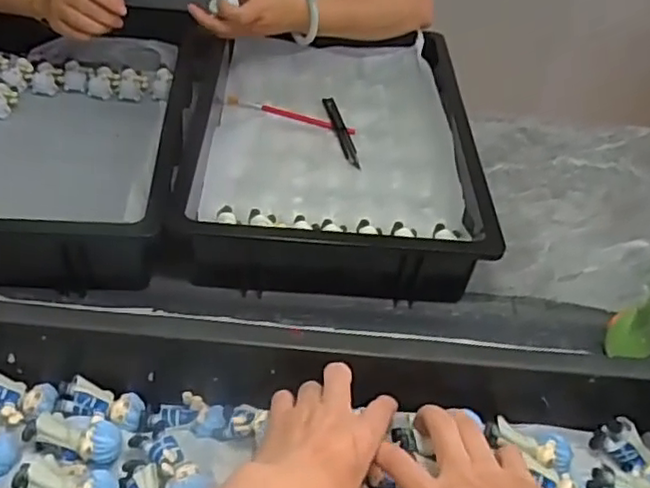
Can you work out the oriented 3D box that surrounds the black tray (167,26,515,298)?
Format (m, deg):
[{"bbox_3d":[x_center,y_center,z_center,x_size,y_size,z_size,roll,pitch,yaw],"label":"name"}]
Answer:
[{"bbox_3d":[0.012,-0.121,0.766,0.301,0.079,0.436,4,43,-4],"label":"black tray"}]

